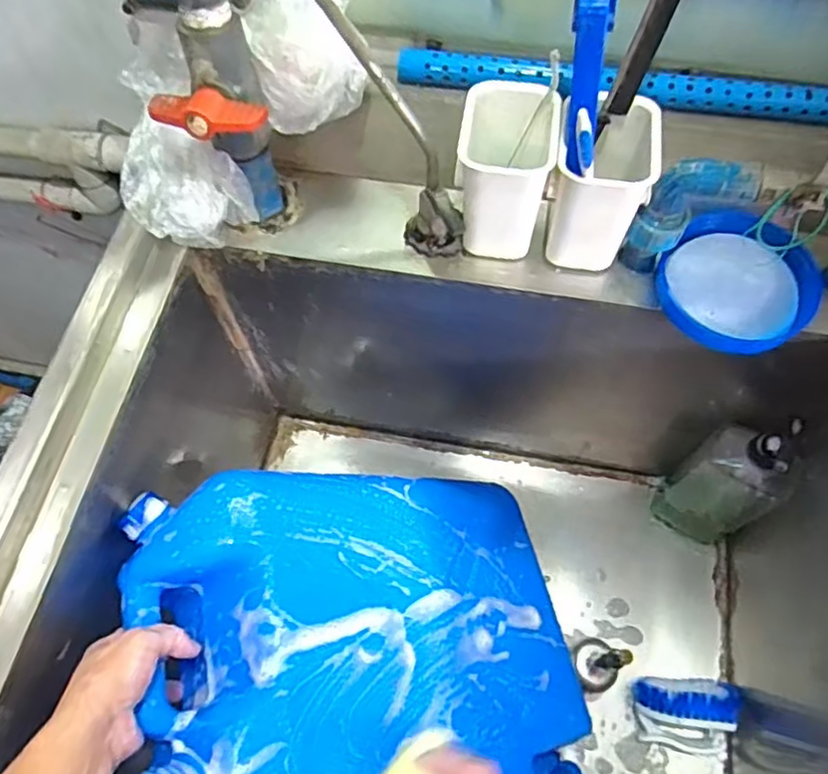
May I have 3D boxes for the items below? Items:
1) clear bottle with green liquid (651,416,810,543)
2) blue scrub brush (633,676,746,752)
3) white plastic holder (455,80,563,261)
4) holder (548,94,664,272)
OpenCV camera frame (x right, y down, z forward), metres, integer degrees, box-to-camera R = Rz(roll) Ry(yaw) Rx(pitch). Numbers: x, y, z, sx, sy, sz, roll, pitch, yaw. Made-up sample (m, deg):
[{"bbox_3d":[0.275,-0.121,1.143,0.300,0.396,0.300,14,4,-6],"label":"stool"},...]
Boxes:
[{"bbox_3d":[0.351,0.105,0.737,0.094,0.276,0.064,29,68,14],"label":"clear bottle with green liquid"},{"bbox_3d":[0.305,0.366,0.730,0.114,0.058,0.076,0,64,2],"label":"blue scrub brush"},{"bbox_3d":[0.073,-0.171,0.530,0.071,0.109,0.088,9,65,6],"label":"white plastic holder"},{"bbox_3d":[0.143,-0.156,0.521,0.073,0.108,0.085,5,65,4],"label":"holder"}]

